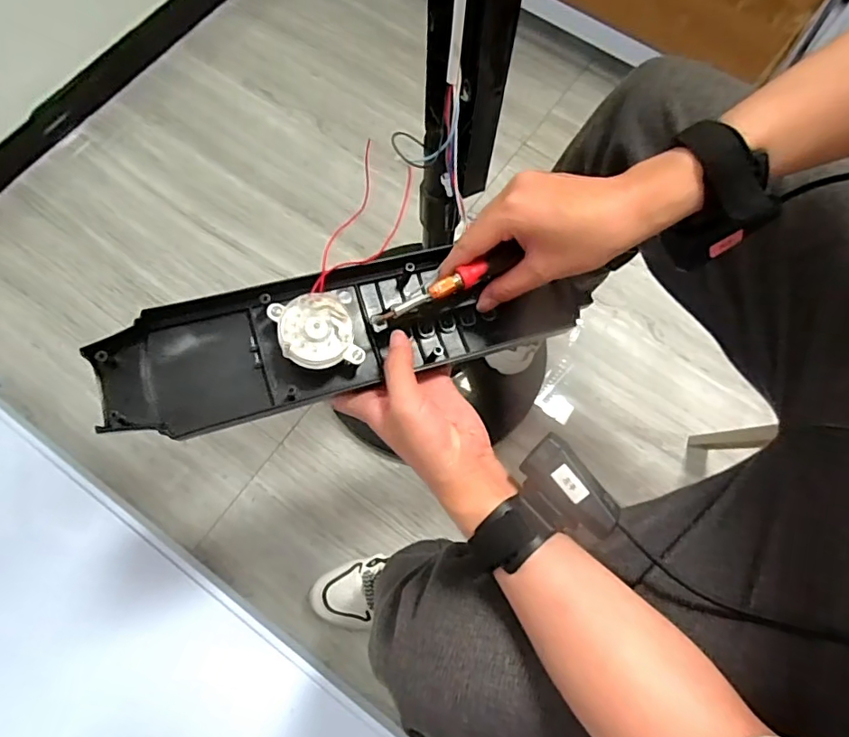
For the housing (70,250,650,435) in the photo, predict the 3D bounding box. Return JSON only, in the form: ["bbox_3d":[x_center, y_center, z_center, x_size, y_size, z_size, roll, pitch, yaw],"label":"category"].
[{"bbox_3d":[-0.048,-0.030,0.385,0.351,0.049,0.097,-12,72,-13],"label":"housing"}]

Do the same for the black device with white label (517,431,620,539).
[{"bbox_3d":[0.094,0.080,0.341,0.039,0.013,0.067,-42,78,-14],"label":"black device with white label"}]

